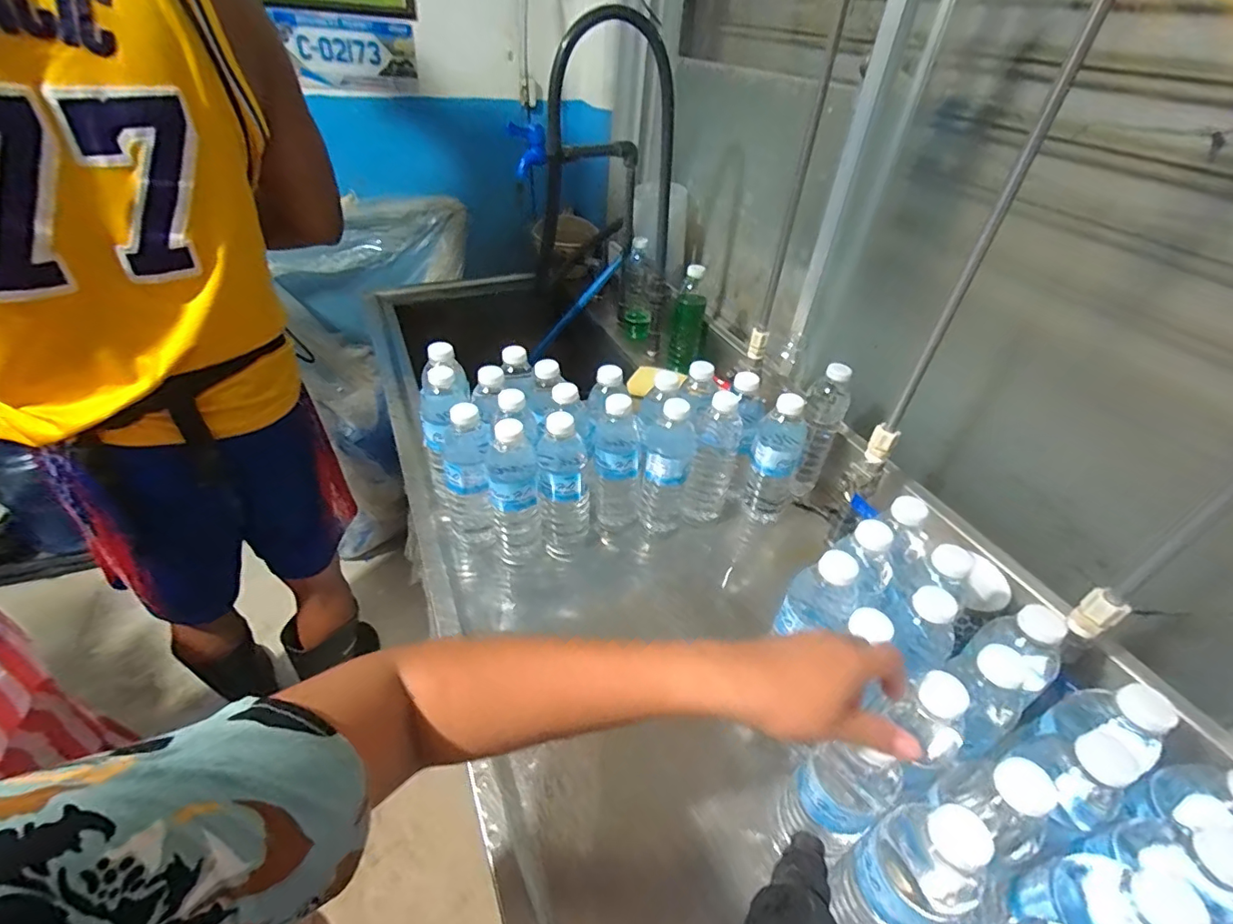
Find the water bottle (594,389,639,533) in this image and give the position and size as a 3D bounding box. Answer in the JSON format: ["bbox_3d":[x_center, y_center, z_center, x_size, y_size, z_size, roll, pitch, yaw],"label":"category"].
[{"bbox_3d":[-0.001,0.001,0.706,0.055,0.196,0.072,1,41,-5],"label":"water bottle"}]

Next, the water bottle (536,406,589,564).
[{"bbox_3d":[-0.069,0.024,0.675,0.061,0.212,0.074,-1,42,-7],"label":"water bottle"}]

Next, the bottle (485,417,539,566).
[{"bbox_3d":[-0.126,0.047,0.662,0.062,0.200,0.072,-6,42,-12],"label":"bottle"}]

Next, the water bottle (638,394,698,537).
[{"bbox_3d":[0.065,0.010,0.692,0.065,0.198,0.054,11,42,6],"label":"water bottle"}]

